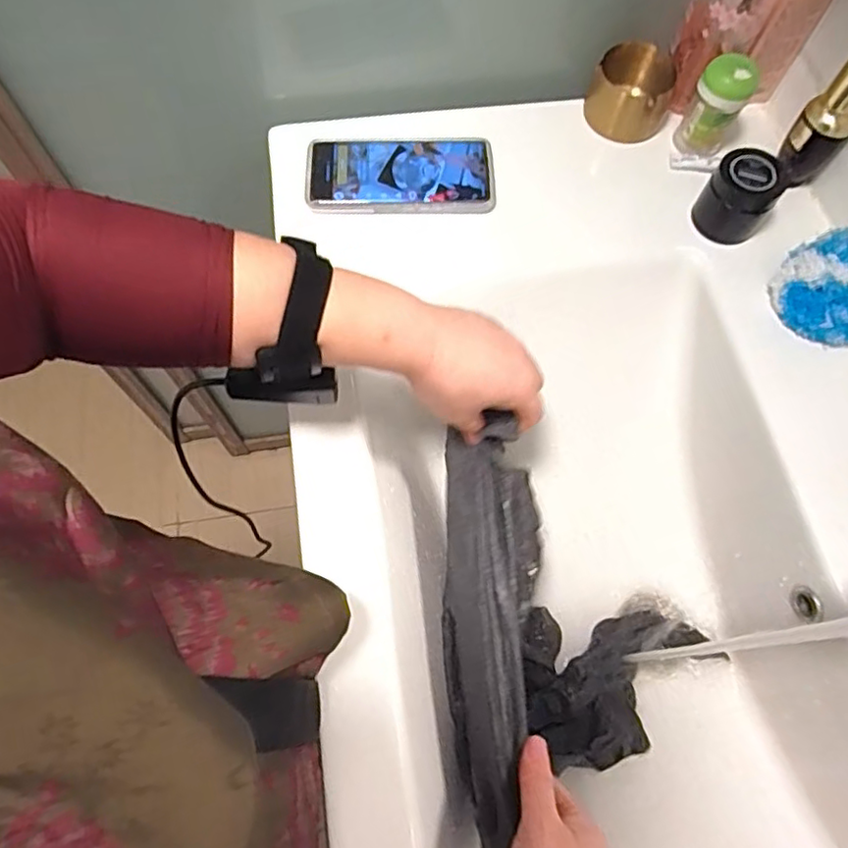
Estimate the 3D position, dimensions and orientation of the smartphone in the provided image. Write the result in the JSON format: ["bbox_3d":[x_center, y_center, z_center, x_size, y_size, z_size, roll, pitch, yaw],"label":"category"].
[{"bbox_3d":[-0.020,-0.228,0.550,0.166,0.014,0.079,-1,71,-2],"label":"smartphone"}]

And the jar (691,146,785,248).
[{"bbox_3d":[0.283,-0.203,0.543,0.056,0.070,0.057,1,68,-2],"label":"jar"}]

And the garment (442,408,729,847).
[{"bbox_3d":[0.123,0.147,0.491,0.225,0.198,0.254,-9,68,-6],"label":"garment"}]

